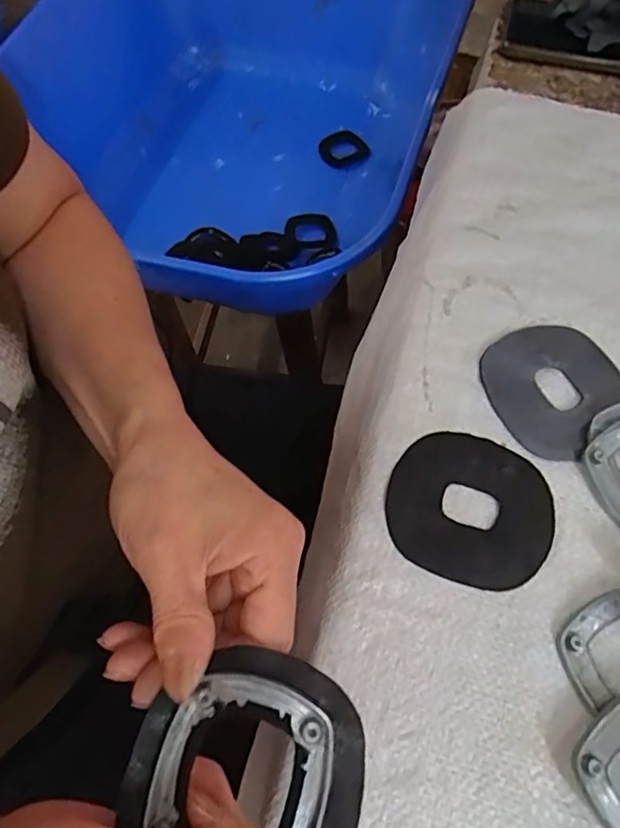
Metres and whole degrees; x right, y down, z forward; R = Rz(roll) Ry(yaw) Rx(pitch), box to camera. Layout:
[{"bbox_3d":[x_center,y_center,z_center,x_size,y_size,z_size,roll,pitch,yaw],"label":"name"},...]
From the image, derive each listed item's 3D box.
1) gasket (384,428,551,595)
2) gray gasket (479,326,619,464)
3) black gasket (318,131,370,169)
[{"bbox_3d":[0.082,0.047,0.292,0.082,0.004,0.075,15,63,9],"label":"gasket"},{"bbox_3d":[0.139,-0.017,0.323,0.078,0.006,0.074,-28,65,-13],"label":"gray gasket"},{"bbox_3d":[0.046,-0.352,0.767,0.067,0.020,0.056,3,62,4],"label":"black gasket"}]

